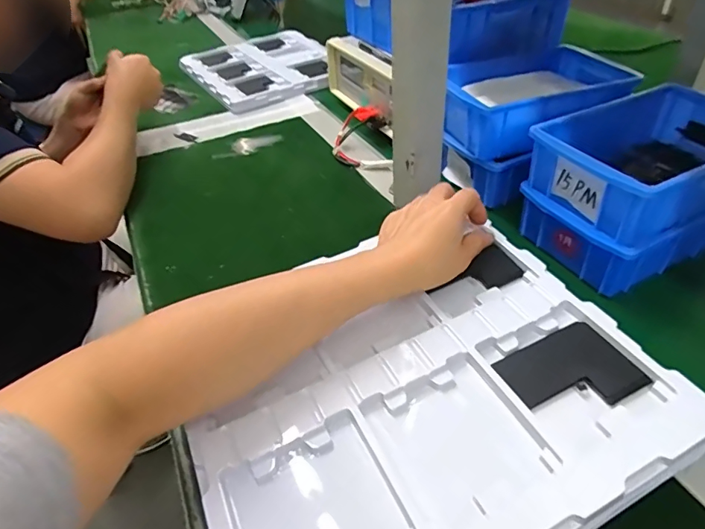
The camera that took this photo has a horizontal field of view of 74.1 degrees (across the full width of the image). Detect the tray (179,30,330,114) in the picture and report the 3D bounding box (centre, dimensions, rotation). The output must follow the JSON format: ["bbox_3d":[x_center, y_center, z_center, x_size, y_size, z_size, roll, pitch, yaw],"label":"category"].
[{"bbox_3d":[-0.168,-0.405,0.948,0.294,0.022,0.317,-26,47,-21],"label":"tray"}]

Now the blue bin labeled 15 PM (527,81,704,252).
[{"bbox_3d":[0.285,-0.103,0.446,0.195,0.062,0.131,-21,44,-17],"label":"blue bin labeled 15 PM"}]

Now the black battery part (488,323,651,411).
[{"bbox_3d":[0.158,0.079,0.339,0.088,0.004,0.064,-21,45,-17],"label":"black battery part"}]

